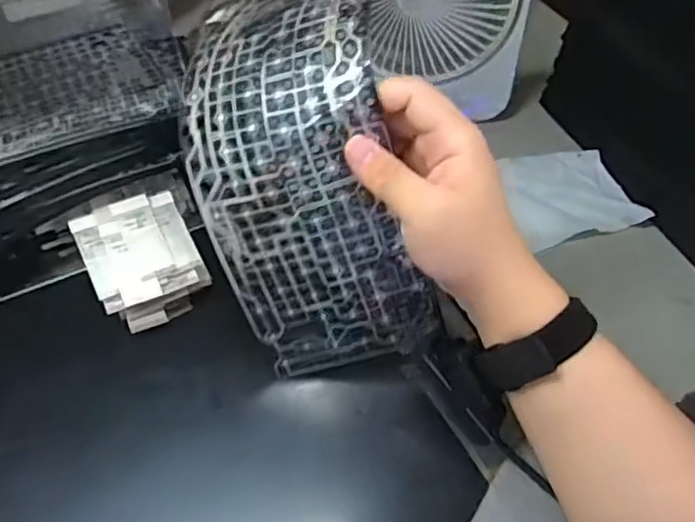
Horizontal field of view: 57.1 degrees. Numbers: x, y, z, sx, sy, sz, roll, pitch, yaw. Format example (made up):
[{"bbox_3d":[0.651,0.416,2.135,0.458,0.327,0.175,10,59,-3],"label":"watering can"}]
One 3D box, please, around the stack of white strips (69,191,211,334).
[{"bbox_3d":[-0.152,-0.001,0.474,0.075,0.027,0.093,-22,74,-22],"label":"stack of white strips"}]

